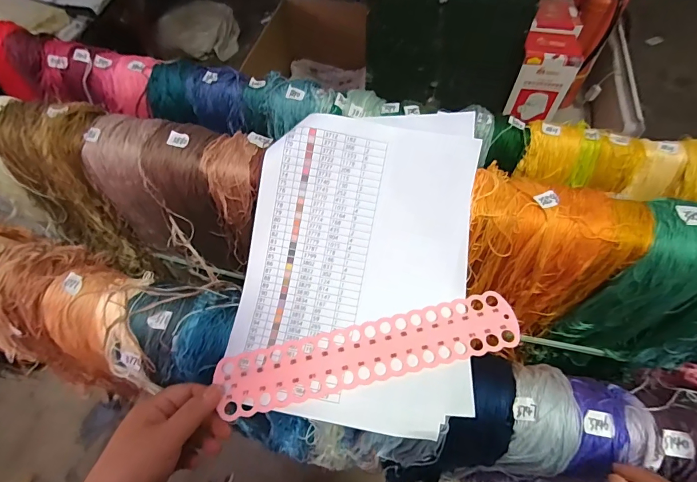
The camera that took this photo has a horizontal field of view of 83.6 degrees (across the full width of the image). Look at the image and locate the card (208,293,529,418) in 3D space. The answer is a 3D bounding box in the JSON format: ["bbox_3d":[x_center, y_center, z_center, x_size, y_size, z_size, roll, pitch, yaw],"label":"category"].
[{"bbox_3d":[0.021,0.107,0.377,0.286,0.005,0.056,-13,60,-3],"label":"card"}]

